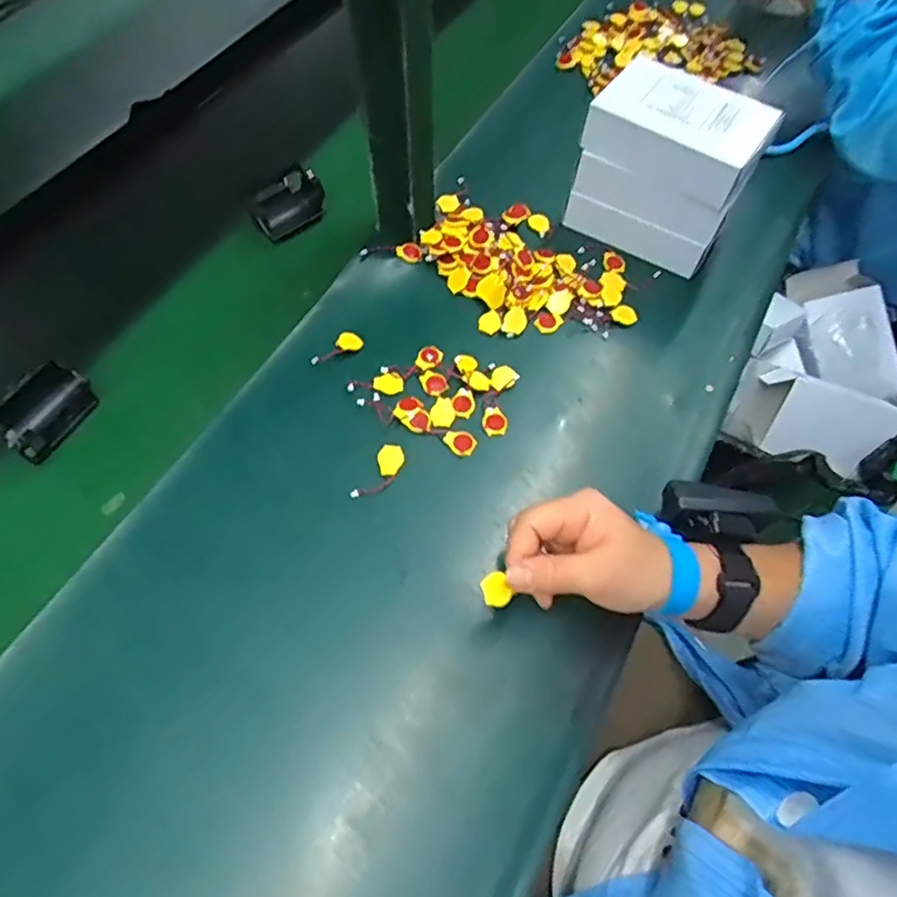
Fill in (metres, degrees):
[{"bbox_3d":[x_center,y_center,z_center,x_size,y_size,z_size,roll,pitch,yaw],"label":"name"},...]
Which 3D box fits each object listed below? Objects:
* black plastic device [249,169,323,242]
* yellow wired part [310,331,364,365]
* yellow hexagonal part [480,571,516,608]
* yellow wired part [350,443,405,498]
[{"bbox_3d":[-0.161,-0.243,0.606,0.073,0.035,0.047,-29,66,-16],"label":"black plastic device"},{"bbox_3d":[-0.096,-0.087,0.517,0.046,0.010,0.017,-22,62,-10],"label":"yellow wired part"},{"bbox_3d":[0.029,0.088,0.376,0.016,0.005,0.021,-23,85,-9],"label":"yellow hexagonal part"},{"bbox_3d":[-0.052,0.018,0.464,0.022,0.004,0.052,26,64,13],"label":"yellow wired part"}]

